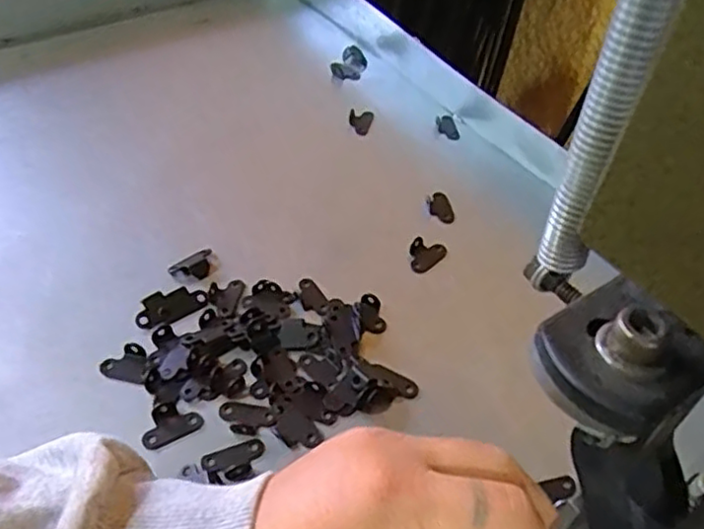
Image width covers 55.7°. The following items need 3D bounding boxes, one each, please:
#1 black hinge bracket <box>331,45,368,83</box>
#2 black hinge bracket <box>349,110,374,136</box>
[{"bbox_3d":[-0.001,-0.171,0.573,0.025,0.004,0.044,31,54,3],"label":"black hinge bracket"},{"bbox_3d":[0.007,-0.112,0.518,0.019,0.009,0.029,4,47,0],"label":"black hinge bracket"}]

